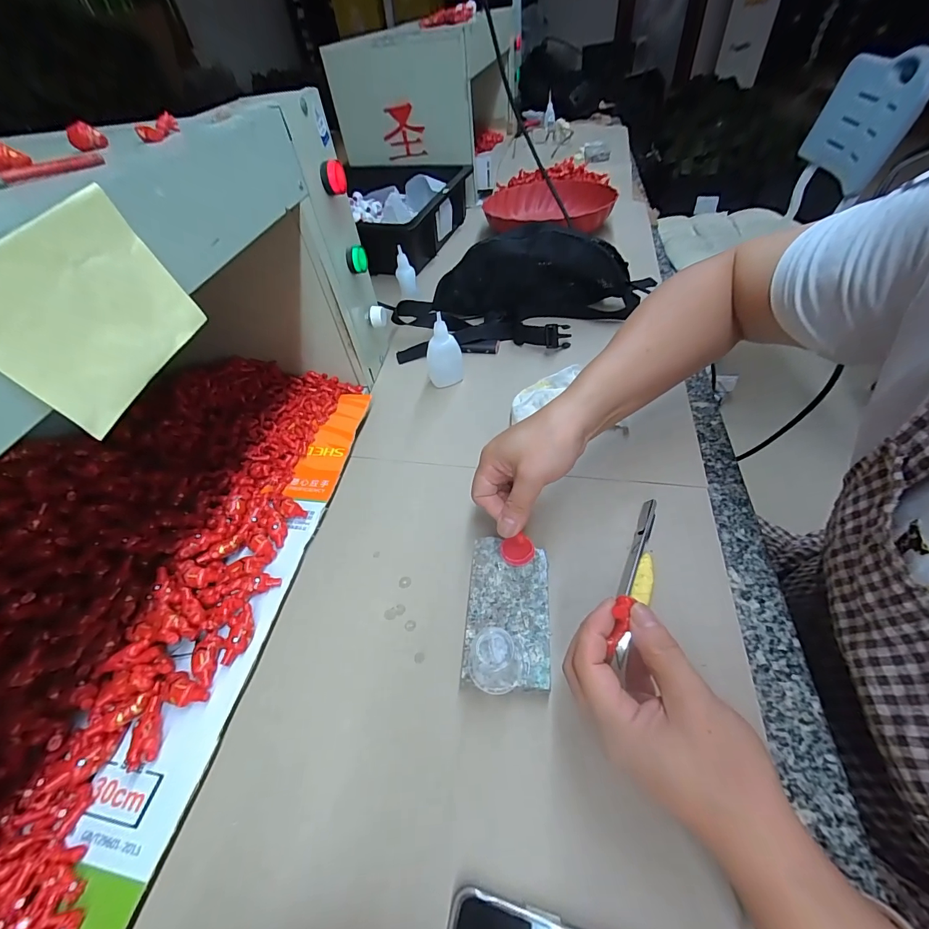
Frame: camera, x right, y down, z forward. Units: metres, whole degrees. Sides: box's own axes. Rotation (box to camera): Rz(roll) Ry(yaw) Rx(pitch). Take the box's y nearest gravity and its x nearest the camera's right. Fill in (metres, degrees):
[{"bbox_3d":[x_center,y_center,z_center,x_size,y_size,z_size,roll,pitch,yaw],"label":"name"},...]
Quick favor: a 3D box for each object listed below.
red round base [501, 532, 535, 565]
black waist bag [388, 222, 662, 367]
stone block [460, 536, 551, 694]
[{"bbox_3d":[0.044,0.070,0.329,0.026,0.007,0.024,1,51,-1],"label":"red round base"},{"bbox_3d":[0.081,-0.242,0.565,0.364,0.113,0.172,-5,50,-1],"label":"black waist bag"},{"bbox_3d":[0.032,0.115,0.313,0.059,0.032,0.112,6,51,3],"label":"stone block"}]

